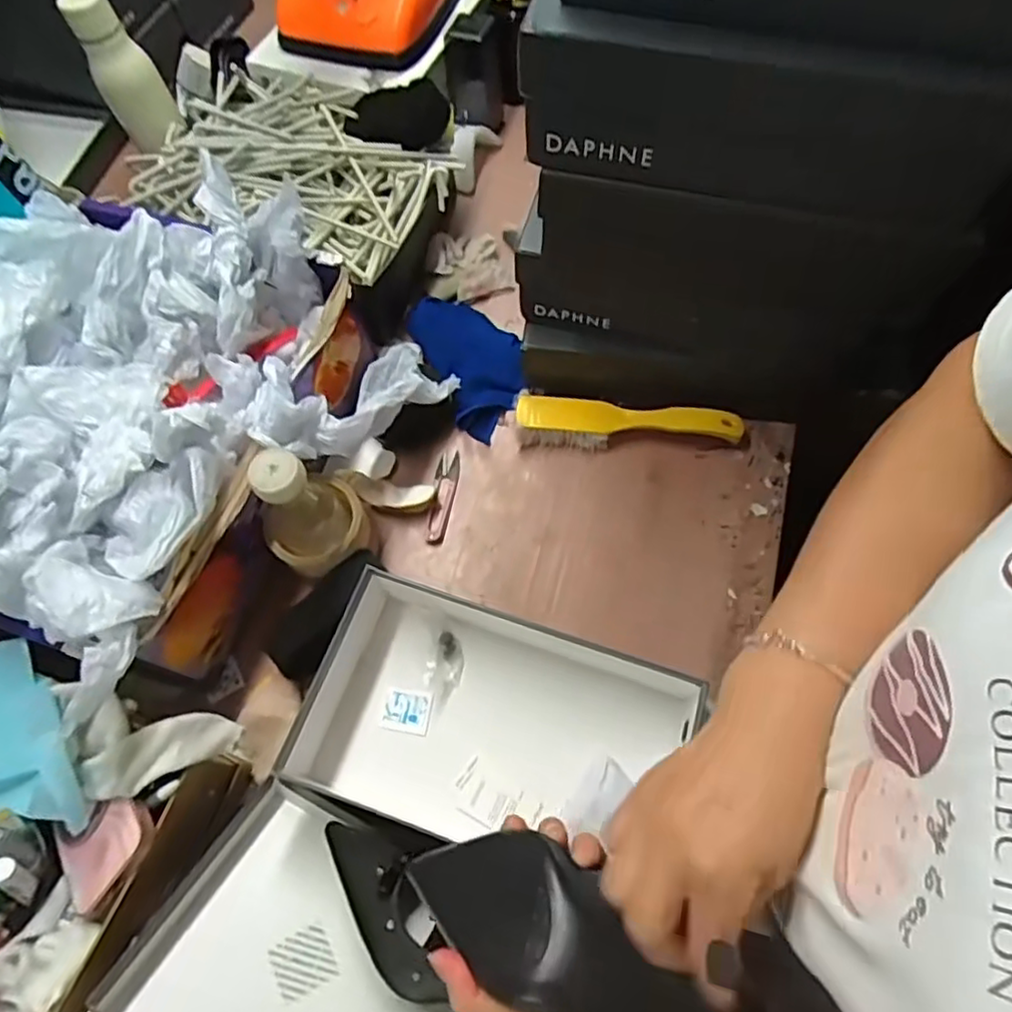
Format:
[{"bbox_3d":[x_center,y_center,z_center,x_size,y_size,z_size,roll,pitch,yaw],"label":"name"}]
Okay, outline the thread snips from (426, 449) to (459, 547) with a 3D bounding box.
[{"bbox_3d":[-0.064,-0.008,0.682,0.023,0.008,0.100,4,67,4],"label":"thread snips"}]

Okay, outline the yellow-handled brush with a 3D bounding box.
[{"bbox_3d":[0.123,-0.080,0.679,0.222,0.044,0.040,6,67,5],"label":"yellow-handled brush"}]

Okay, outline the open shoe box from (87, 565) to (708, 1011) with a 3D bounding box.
[{"bbox_3d":[-0.059,0.259,0.511,0.315,0.097,0.382,20,69,11],"label":"open shoe box"}]

